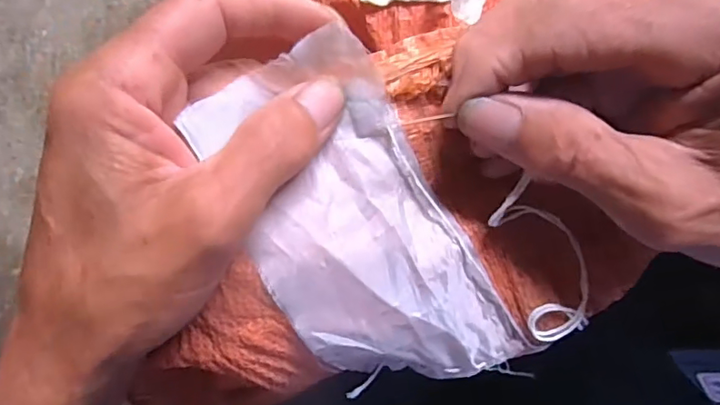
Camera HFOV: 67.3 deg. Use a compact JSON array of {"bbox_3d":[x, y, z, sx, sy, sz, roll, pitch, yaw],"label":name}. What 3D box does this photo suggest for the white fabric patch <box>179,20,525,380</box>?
[{"bbox_3d":[0.001,0.015,0.196,0.066,0.021,0.139,-30,99,3],"label":"white fabric patch"}]

